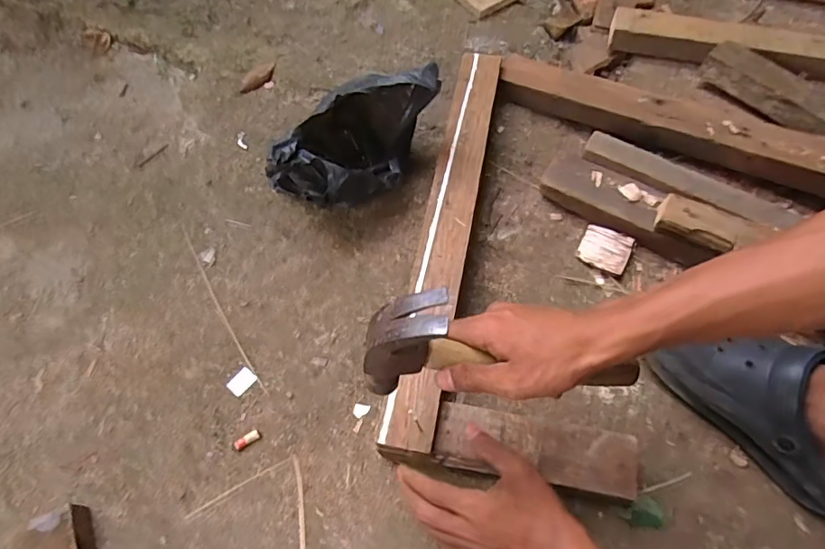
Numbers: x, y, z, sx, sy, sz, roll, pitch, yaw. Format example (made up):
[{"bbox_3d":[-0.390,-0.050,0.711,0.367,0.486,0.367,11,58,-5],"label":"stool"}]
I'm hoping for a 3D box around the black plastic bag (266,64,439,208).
[{"bbox_3d":[-0.069,-0.170,0.653,0.174,0.164,0.186,10,65,4],"label":"black plastic bag"}]

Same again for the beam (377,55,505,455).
[{"bbox_3d":[0.046,-0.071,0.618,0.056,0.019,0.550,11,65,4],"label":"beam"}]

